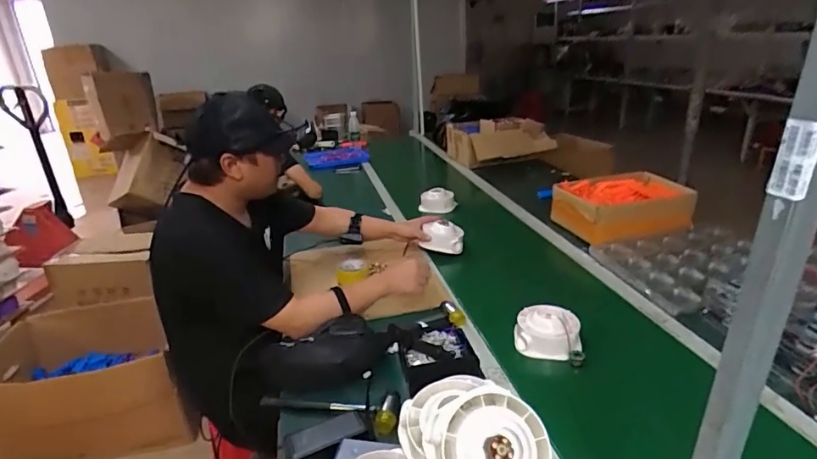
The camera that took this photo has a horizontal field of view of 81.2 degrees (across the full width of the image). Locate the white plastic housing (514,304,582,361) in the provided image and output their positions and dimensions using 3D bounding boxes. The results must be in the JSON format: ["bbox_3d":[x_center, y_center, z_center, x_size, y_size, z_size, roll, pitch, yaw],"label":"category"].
[{"bbox_3d":[0.297,0.221,1.020,0.135,0.060,0.114,1,22,11],"label":"white plastic housing"}]

